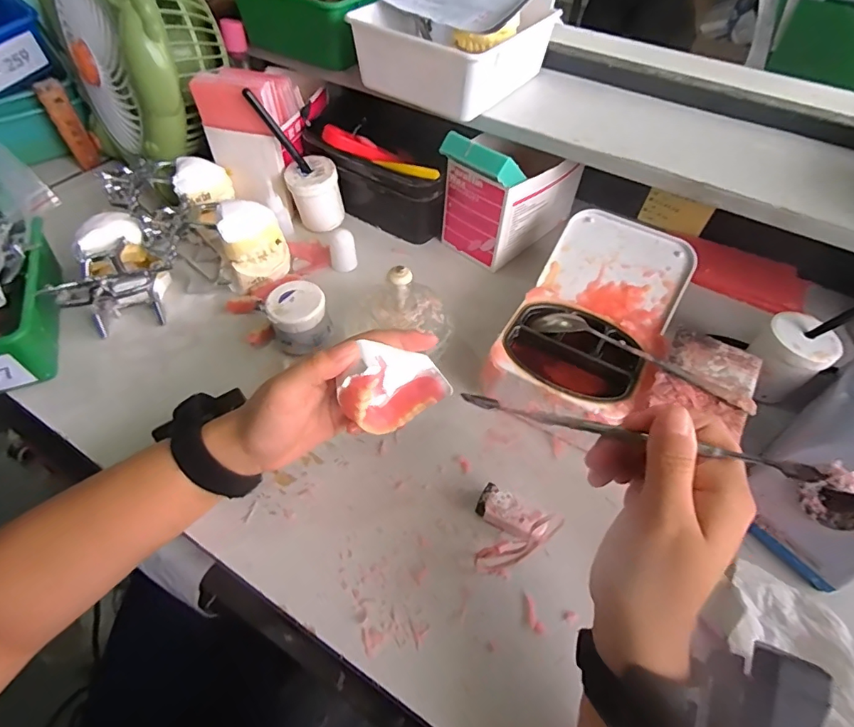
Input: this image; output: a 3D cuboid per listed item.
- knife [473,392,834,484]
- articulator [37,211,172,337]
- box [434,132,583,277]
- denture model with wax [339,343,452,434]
[{"bbox_3d":[0.094,0.035,0.249,0.174,0.006,0.009,10,48,36],"label":"knife"},{"bbox_3d":[-0.298,-0.080,0.458,0.091,0.076,0.112,-19,55,-16],"label":"articulator"},{"bbox_3d":[0.098,-0.198,0.532,0.156,0.130,0.086,-34,61,-25],"label":"box"},{"bbox_3d":[-0.023,0.010,0.309,0.067,0.056,0.040,-23,57,-19],"label":"denture model with wax"}]

